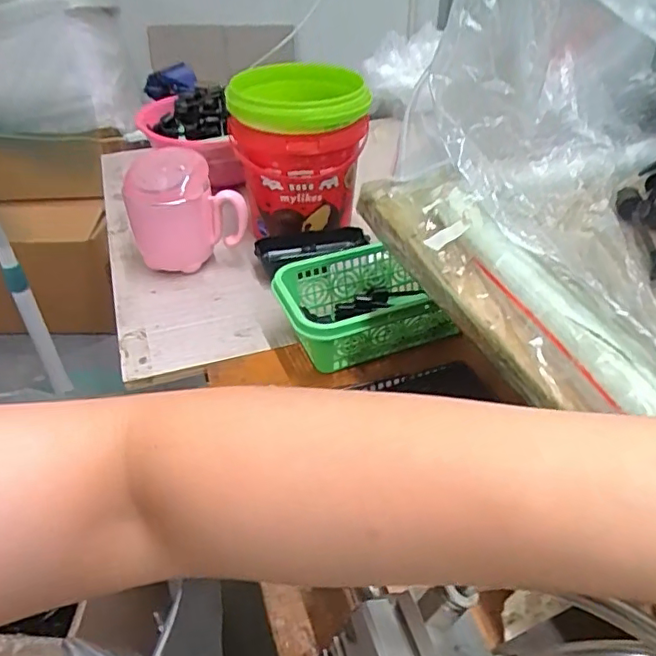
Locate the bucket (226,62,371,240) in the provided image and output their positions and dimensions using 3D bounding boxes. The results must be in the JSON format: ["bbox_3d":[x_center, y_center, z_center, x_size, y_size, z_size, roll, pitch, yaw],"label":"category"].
[{"bbox_3d":[-0.029,-0.180,0.569,0.127,0.129,0.126,-3,39,-4],"label":"bucket"}]

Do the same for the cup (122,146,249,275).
[{"bbox_3d":[-0.137,-0.113,0.543,0.101,0.100,0.073,-17,42,-20],"label":"cup"}]

